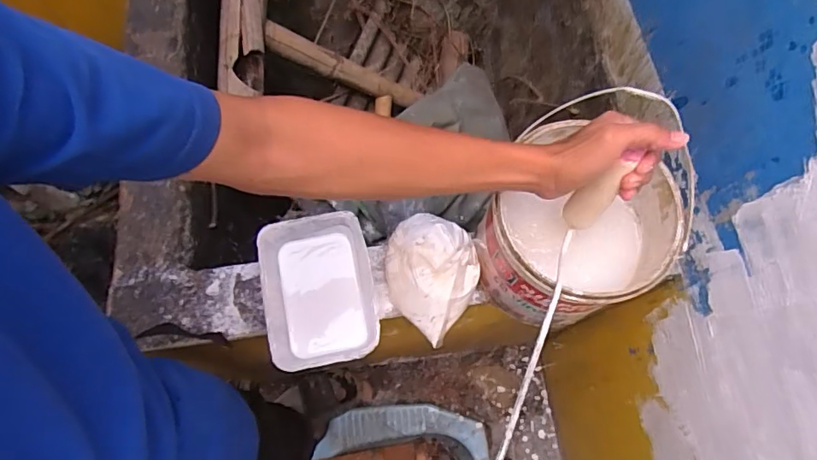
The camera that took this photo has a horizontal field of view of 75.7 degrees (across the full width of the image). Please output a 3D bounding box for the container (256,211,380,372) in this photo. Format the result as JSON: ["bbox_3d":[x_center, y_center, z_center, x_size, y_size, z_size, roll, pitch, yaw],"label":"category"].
[{"bbox_3d":[-0.109,0.075,0.628,0.132,0.056,0.172,-11,73,-4],"label":"container"}]

